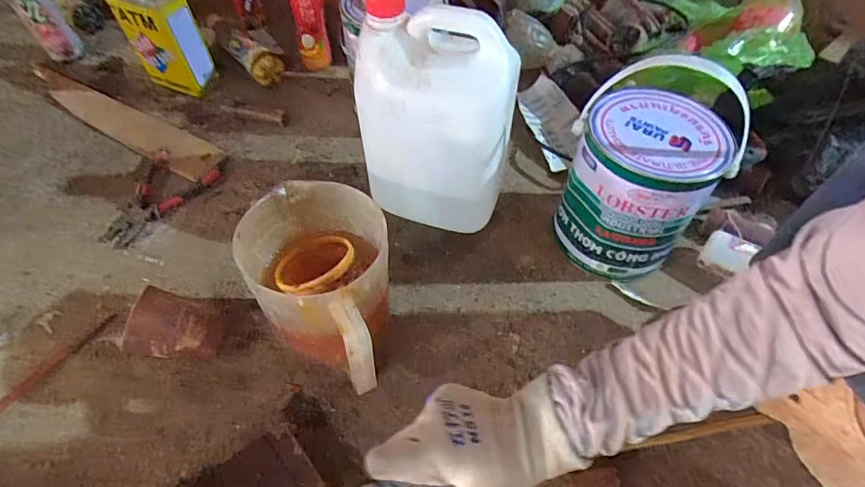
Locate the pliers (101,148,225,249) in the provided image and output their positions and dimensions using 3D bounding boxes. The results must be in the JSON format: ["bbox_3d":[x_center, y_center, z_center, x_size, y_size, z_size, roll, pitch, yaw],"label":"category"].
[{"bbox_3d":[-0.431,-0.073,0.722,0.113,0.017,0.180,24,57,16],"label":"pliers"}]

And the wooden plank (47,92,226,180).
[{"bbox_3d":[-0.515,-0.205,0.821,0.382,0.011,0.076,28,58,18],"label":"wooden plank"}]

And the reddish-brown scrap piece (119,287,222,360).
[{"bbox_3d":[-0.304,0.101,0.571,0.102,0.054,0.075,21,80,-23],"label":"reddish-brown scrap piece"}]

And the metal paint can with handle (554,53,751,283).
[{"bbox_3d":[0.252,-0.089,0.589,0.159,0.258,0.156,1,54,-1],"label":"metal paint can with handle"}]

